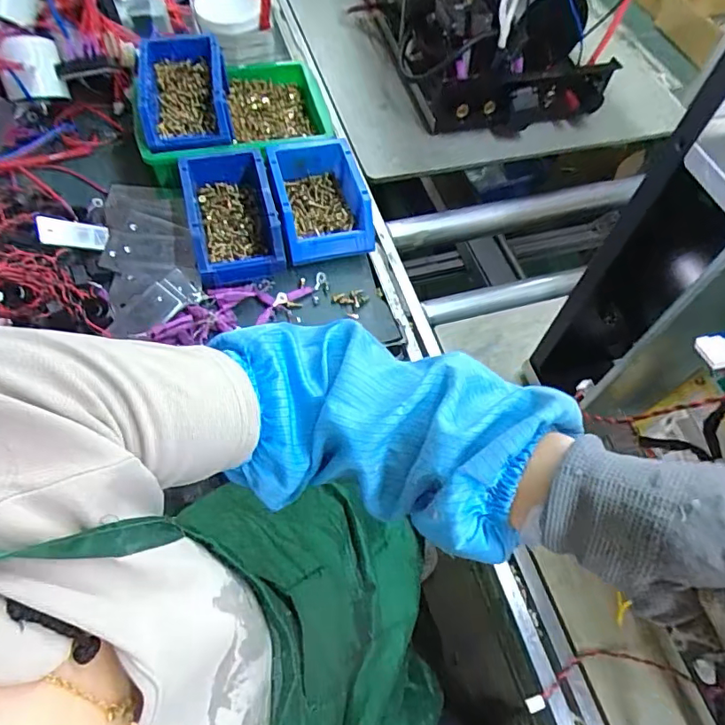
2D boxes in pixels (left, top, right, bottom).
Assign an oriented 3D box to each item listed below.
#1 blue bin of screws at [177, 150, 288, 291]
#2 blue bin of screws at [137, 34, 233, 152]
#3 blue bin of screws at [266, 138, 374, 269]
[{"bbox_3d":[-0.159,-0.183,0.632,0.099,0.063,0.170,-11,61,-10],"label":"blue bin of screws"},{"bbox_3d":[-0.234,-0.359,0.673,0.107,0.057,0.175,-8,61,-9],"label":"blue bin of screws"},{"bbox_3d":[-0.051,-0.211,0.657,0.112,0.063,0.154,-11,61,-10],"label":"blue bin of screws"}]

